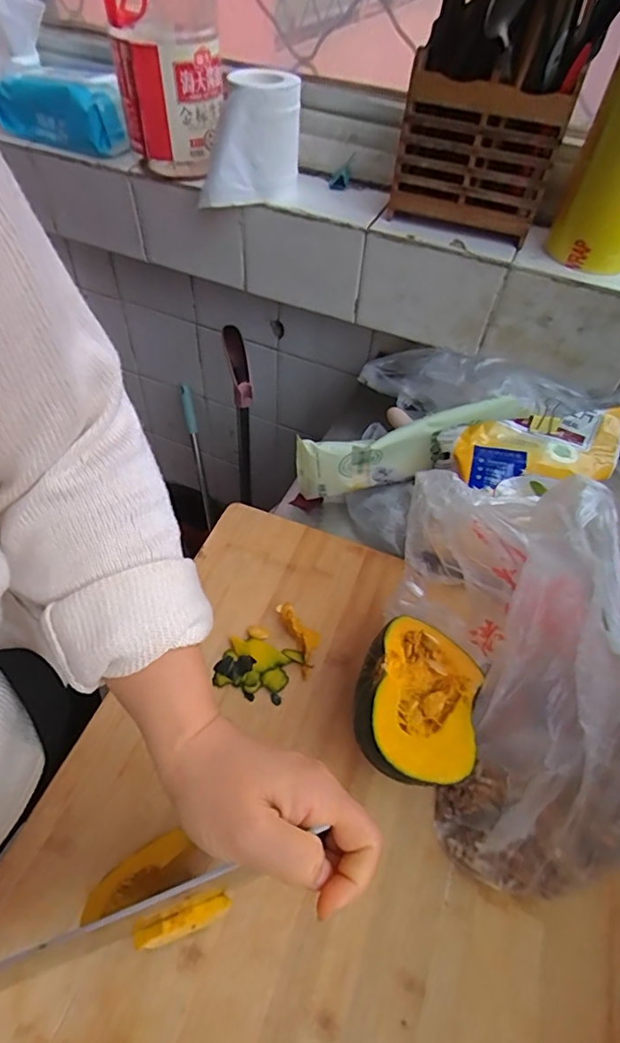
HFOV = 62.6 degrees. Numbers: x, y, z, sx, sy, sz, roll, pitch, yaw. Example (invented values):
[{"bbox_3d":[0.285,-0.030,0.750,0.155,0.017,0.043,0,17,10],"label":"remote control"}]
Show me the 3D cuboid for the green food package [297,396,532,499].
[{"bbox_3d":[0.093,-0.079,0.513,0.229,0.084,0.029,-19,53,8],"label":"green food package"}]

